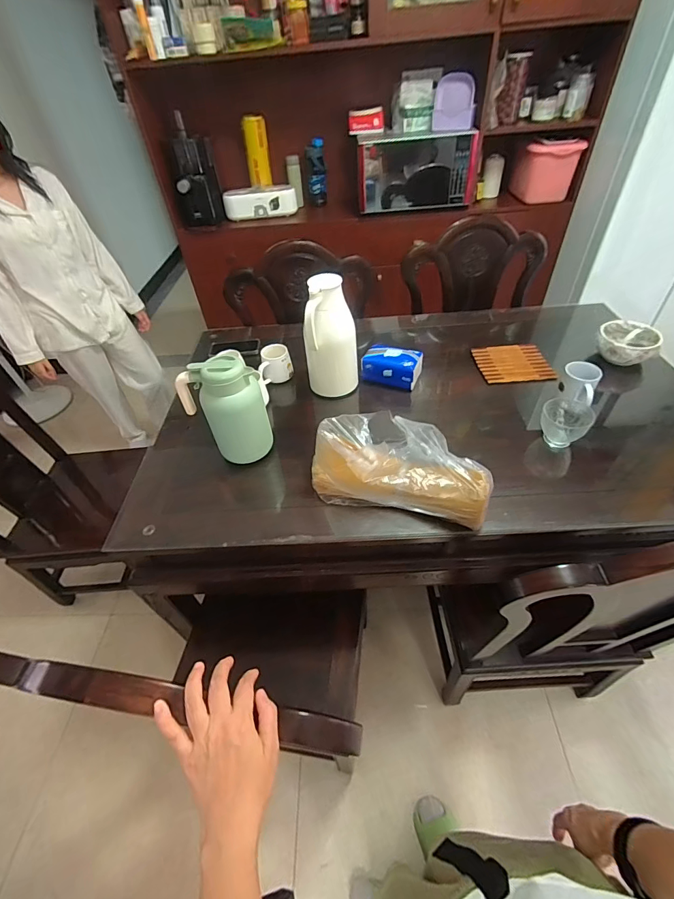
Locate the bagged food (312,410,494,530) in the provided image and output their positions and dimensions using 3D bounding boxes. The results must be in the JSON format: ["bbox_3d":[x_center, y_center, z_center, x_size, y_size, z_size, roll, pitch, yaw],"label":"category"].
[{"bbox_3d":[0.137,0.019,0.814,0.363,0.141,0.228,10,48,14],"label":"bagged food"}]

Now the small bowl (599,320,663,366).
[{"bbox_3d":[0.855,-0.314,1.127,0.148,0.061,0.155,-3,46,3],"label":"small bowl"}]

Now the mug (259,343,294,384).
[{"bbox_3d":[-0.180,-0.244,1.139,0.096,0.096,0.088,-8,46,-3],"label":"mug"}]

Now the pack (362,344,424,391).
[{"bbox_3d":[0.160,-0.243,1.123,0.168,0.077,0.096,13,49,17],"label":"pack"}]

